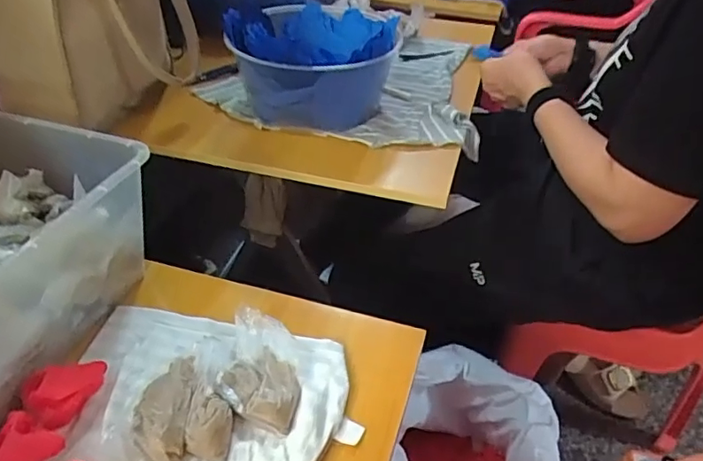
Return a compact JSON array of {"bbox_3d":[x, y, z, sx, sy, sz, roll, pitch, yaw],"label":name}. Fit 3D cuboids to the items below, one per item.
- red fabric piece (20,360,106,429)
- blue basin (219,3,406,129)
[{"bbox_3d":[-0.228,0.123,0.437,0.039,0.023,0.058,20,43,21],"label":"red fabric piece"},{"bbox_3d":[-0.053,-0.219,0.740,0.214,0.107,0.215,1,39,-1],"label":"blue basin"}]

